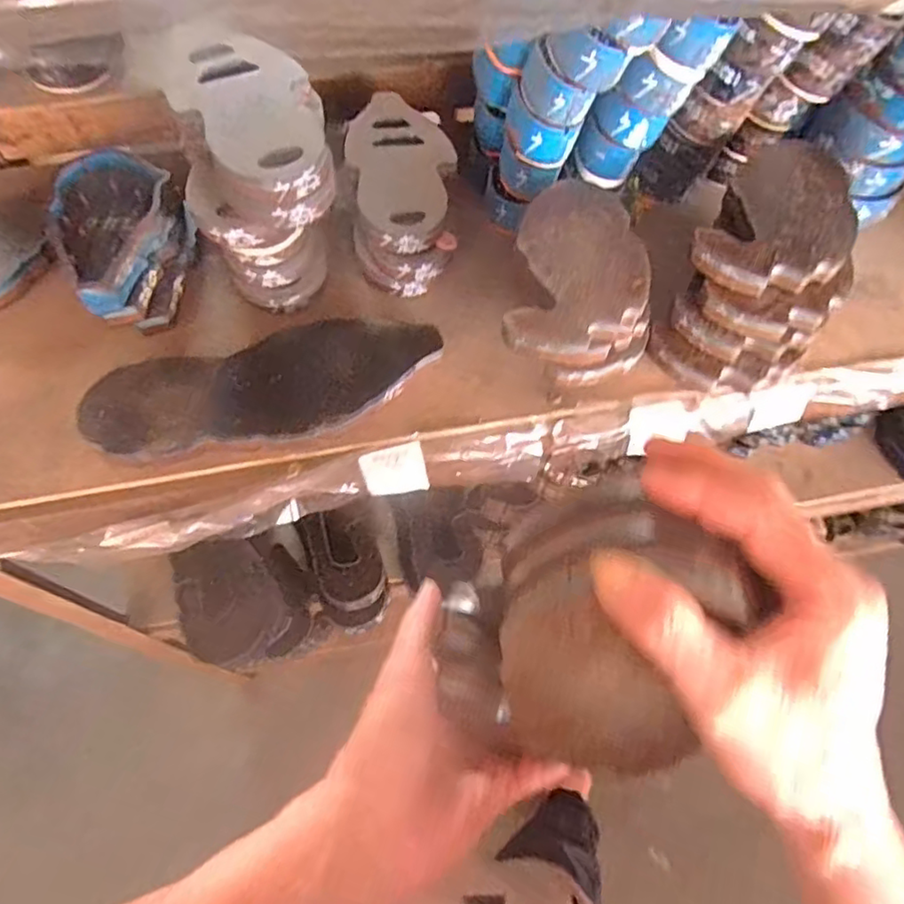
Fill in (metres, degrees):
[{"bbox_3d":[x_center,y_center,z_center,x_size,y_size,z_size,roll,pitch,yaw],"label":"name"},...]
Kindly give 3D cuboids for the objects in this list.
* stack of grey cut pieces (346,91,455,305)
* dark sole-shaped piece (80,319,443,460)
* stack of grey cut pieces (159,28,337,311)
[{"bbox_3d":[-0.046,-0.247,0.574,0.093,0.060,0.193,-4,76,-3],"label":"stack of grey cut pieces"},{"bbox_3d":[-0.148,-0.053,0.505,0.274,0.021,0.095,-9,63,-6],"label":"dark sole-shaped piece"},{"bbox_3d":[-0.164,-0.243,0.540,0.109,0.130,0.184,-14,64,-8],"label":"stack of grey cut pieces"}]

